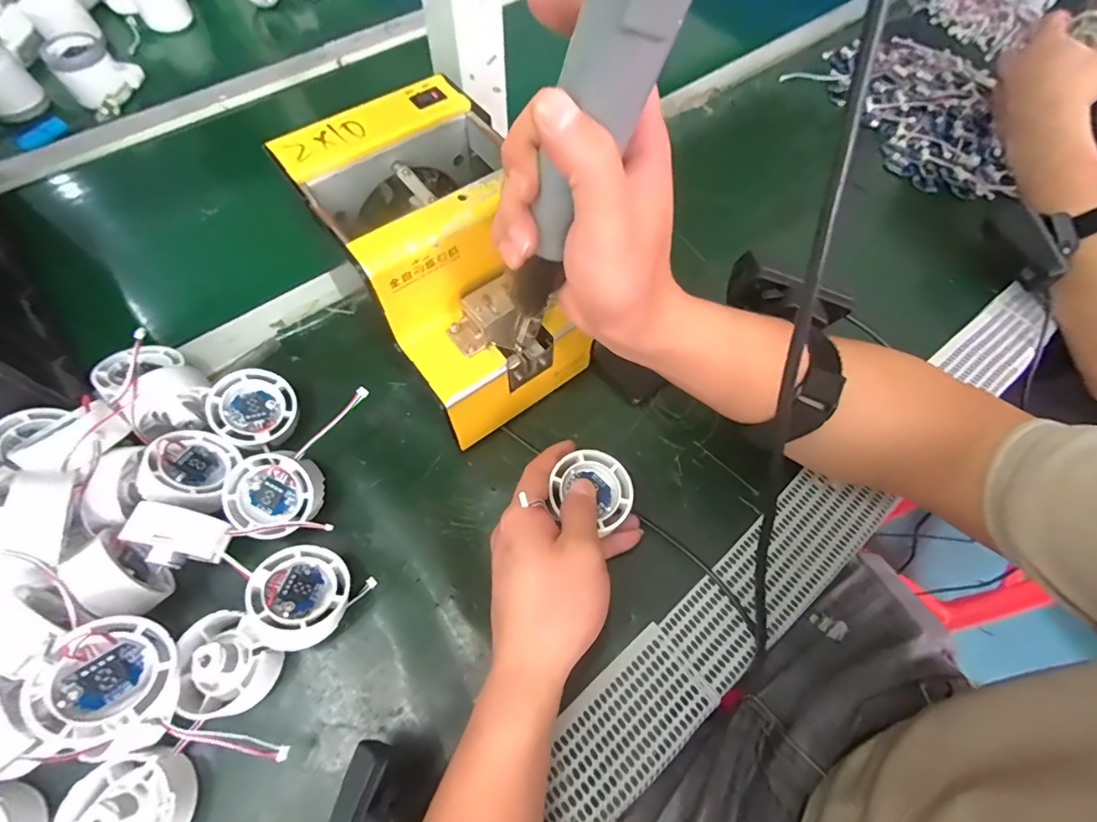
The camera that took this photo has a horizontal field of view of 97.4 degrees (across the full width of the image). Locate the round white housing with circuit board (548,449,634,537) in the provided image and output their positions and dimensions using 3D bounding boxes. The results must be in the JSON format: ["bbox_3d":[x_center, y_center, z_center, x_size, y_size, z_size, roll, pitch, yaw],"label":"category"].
[{"bbox_3d":[0.030,0.049,0.308,0.050,0.008,0.046,22,66,8],"label":"round white housing with circuit board"}]

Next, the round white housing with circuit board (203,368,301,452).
[{"bbox_3d":[-0.212,-0.001,0.348,0.055,0.022,0.053,39,61,-11],"label":"round white housing with circuit board"}]

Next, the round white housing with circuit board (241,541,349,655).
[{"bbox_3d":[-0.150,0.113,0.292,0.054,0.024,0.053,17,40,-15],"label":"round white housing with circuit board"}]

